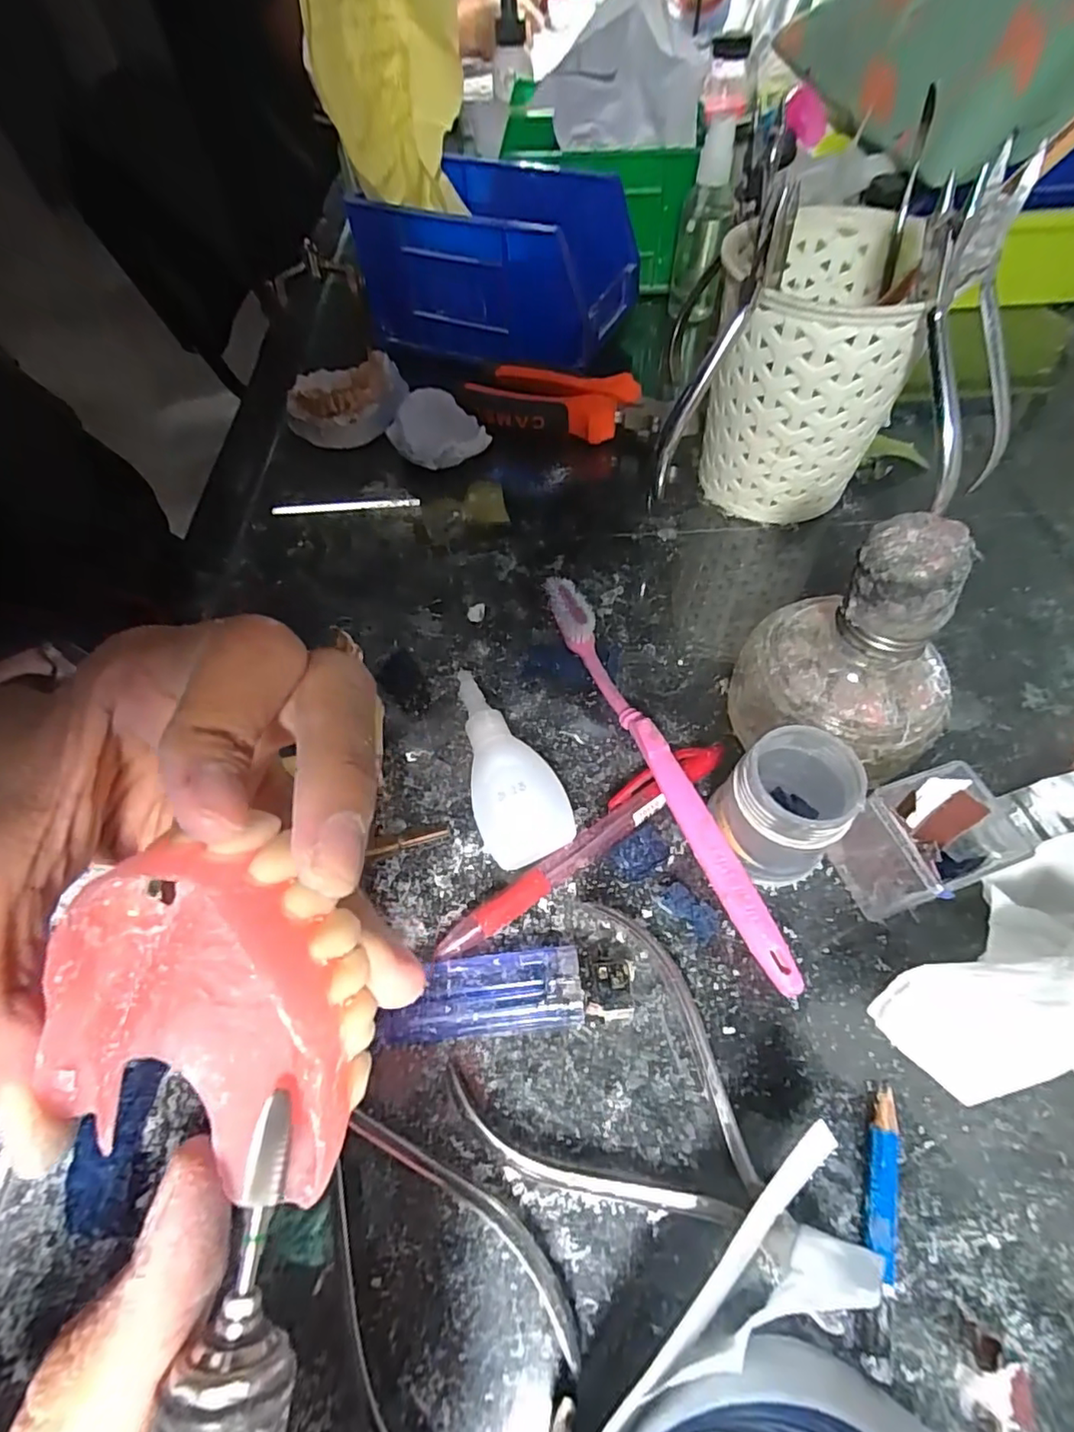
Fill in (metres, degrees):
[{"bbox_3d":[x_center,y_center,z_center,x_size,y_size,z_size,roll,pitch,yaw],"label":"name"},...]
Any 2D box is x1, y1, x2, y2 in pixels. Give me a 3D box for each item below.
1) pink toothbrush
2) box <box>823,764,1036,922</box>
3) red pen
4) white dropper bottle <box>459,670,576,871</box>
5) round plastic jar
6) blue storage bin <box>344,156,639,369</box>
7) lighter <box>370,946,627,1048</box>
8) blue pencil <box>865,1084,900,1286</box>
[{"bbox_3d":[0.045,0.016,0.238,0.015,0.021,0.191,-19,59,-9],"label":"pink toothbrush"},{"bbox_3d":[0.128,0.045,0.199,0.040,0.053,0.034,-22,59,-11],"label":"box"},{"bbox_3d":[0.020,0.048,0.225,0.133,0.011,0.014,-32,62,-17],"label":"red pen"},{"bbox_3d":[-0.014,0.017,0.239,0.034,0.023,0.085,-17,59,-8],"label":"white dropper bottle"},{"bbox_3d":[0.091,0.030,0.210,0.047,0.051,0.039,-40,64,-20],"label":"round plastic jar"},{"bbox_3d":[-0.024,-0.320,0.403,0.172,0.071,0.112,21,61,15],"label":"blue storage bin"},{"bbox_3d":[-0.010,0.094,0.197,0.081,0.013,0.024,-5,58,-1],"label":"lighter"},{"bbox_3d":[0.100,0.134,0.170,0.007,0.008,0.044,16,60,12],"label":"blue pencil"}]

